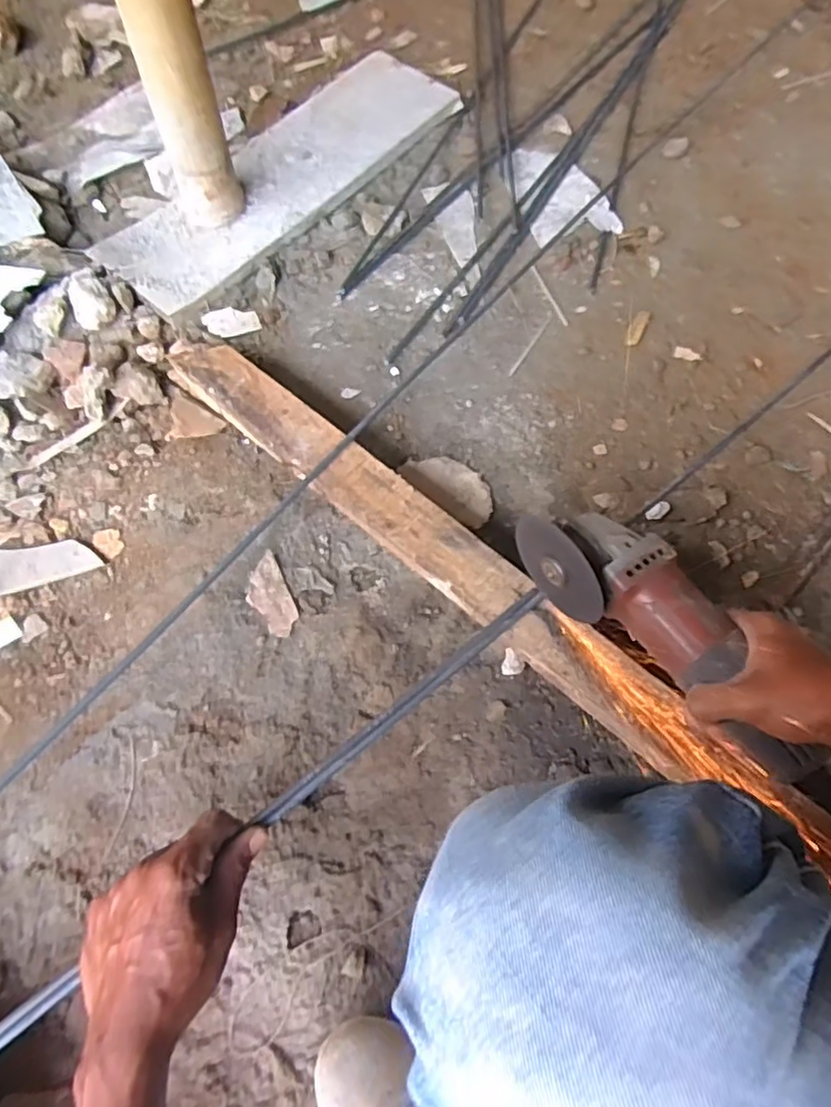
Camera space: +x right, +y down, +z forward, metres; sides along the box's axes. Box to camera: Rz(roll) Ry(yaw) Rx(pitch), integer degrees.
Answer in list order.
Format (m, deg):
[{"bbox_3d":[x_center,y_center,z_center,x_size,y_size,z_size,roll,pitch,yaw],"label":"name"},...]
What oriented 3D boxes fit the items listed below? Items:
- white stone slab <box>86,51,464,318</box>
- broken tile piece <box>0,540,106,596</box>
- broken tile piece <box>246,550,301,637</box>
[{"bbox_3d":[-0.166,-0.494,0.834,0.153,0.029,0.520,38,73,10],"label":"white stone slab"},{"bbox_3d":[-0.375,0.014,0.624,0.126,0.009,0.047,-9,71,-6],"label":"broken tile piece"},{"bbox_3d":[-0.141,0.042,0.623,0.039,0.009,0.081,-24,73,-11],"label":"broken tile piece"}]

